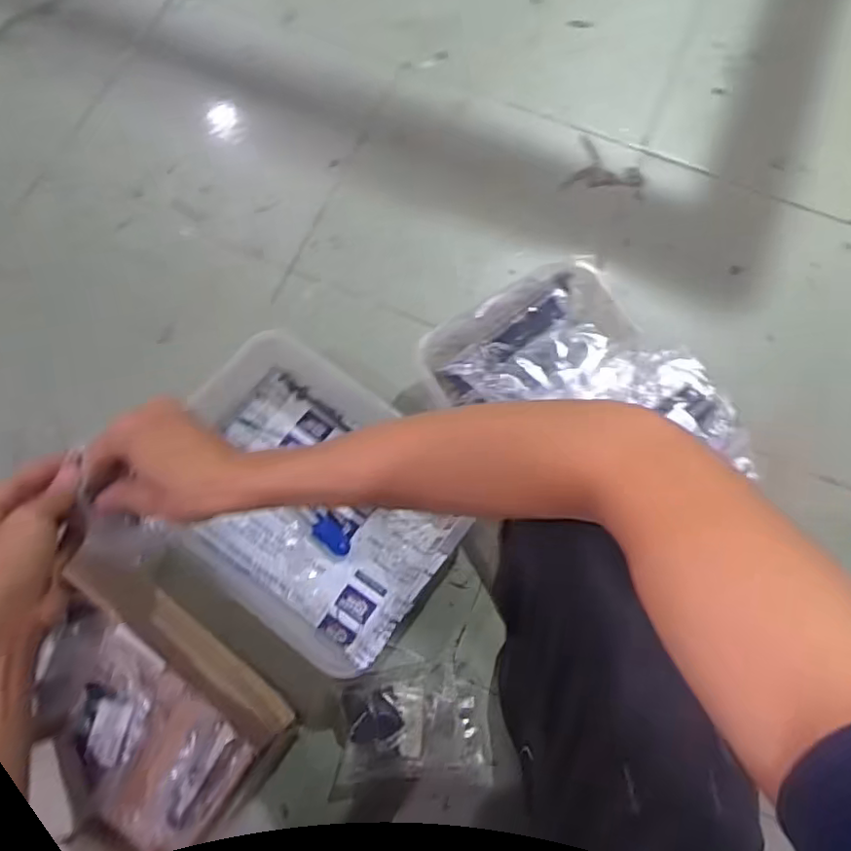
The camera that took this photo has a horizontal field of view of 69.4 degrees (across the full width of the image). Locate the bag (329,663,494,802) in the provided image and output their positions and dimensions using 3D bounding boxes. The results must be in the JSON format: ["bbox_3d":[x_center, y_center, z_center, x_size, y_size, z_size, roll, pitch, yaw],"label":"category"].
[{"bbox_3d":[-0.010,0.323,0.654,0.159,0.042,0.122,-2,75,-1],"label":"bag"}]

